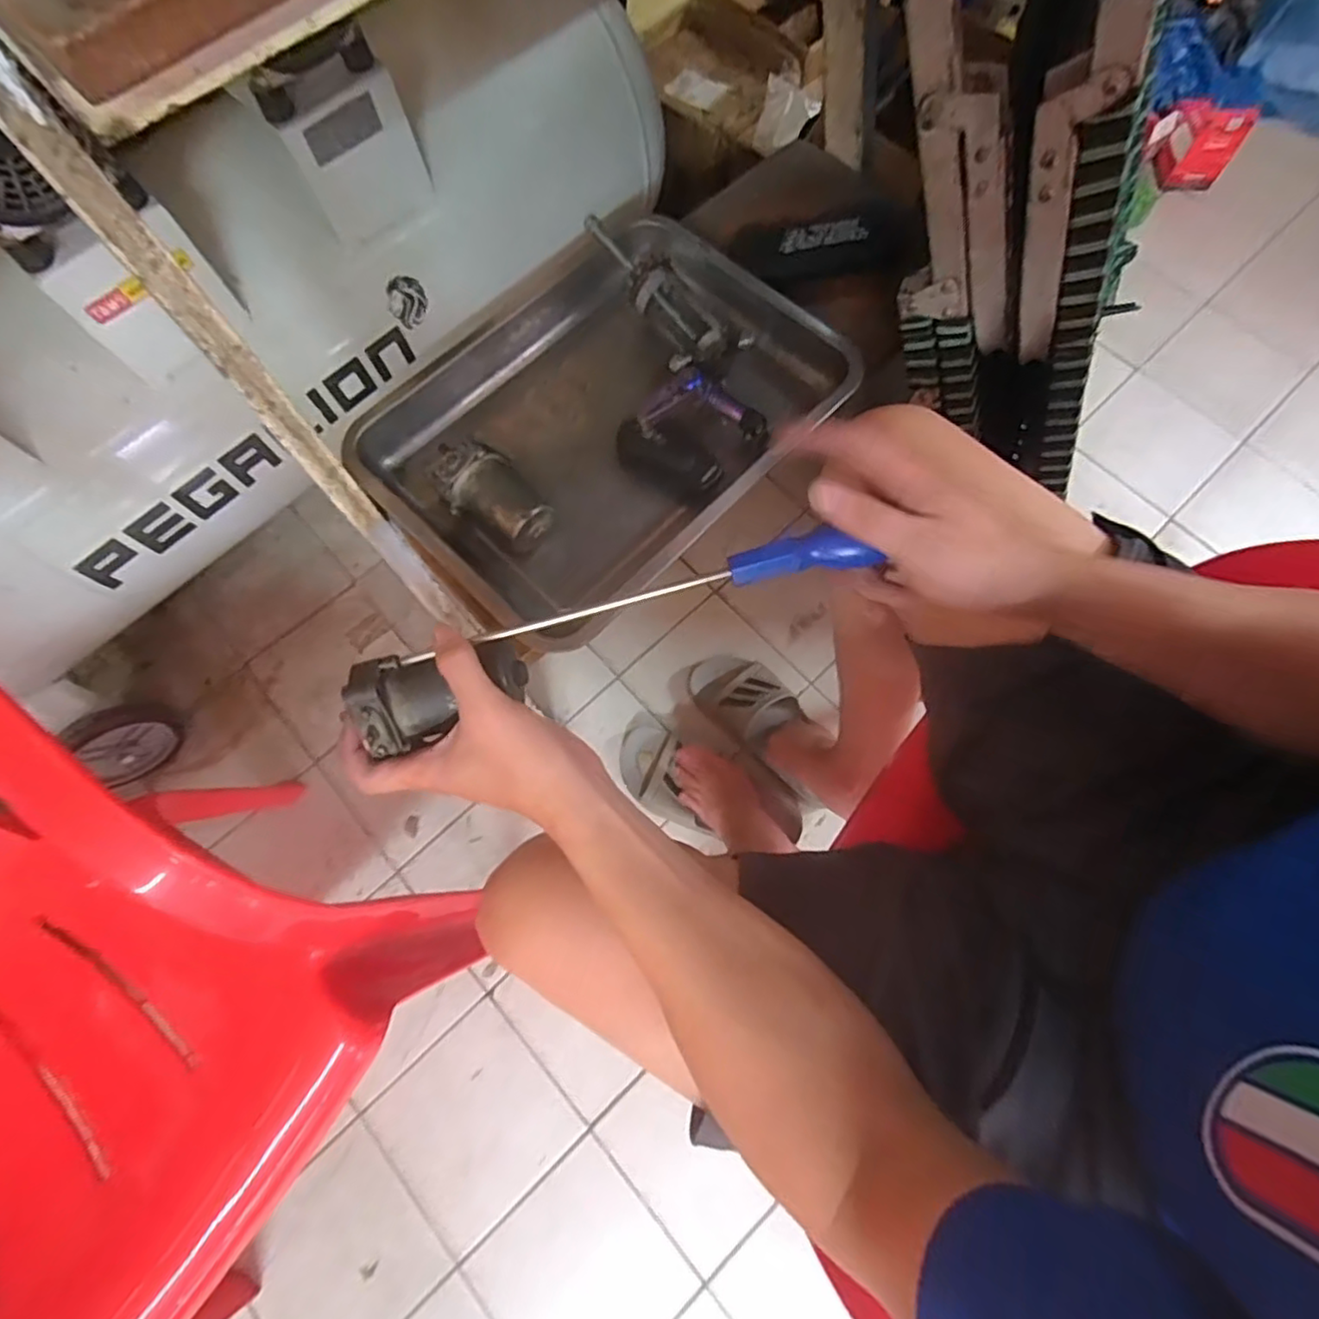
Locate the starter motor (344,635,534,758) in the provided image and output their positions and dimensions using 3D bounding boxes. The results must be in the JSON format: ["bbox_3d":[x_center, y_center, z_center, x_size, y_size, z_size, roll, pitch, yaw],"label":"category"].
[{"bbox_3d":[-0.128,0.017,0.382,0.097,0.042,0.049,-19,72,-13],"label":"starter motor"}]

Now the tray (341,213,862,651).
[{"bbox_3d":[-0.055,-0.221,0.592,0.294,0.078,0.393,39,77,13],"label":"tray"}]

